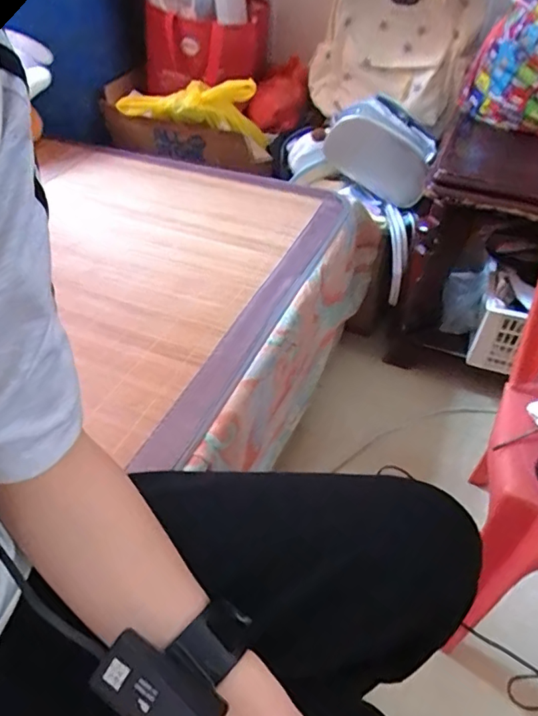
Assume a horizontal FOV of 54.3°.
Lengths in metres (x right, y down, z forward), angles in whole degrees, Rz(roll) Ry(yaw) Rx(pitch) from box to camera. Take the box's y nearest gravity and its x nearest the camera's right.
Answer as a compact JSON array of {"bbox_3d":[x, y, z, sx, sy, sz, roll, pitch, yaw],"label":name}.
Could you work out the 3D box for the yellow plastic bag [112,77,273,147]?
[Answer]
[{"bbox_3d":[-0.148,-0.510,1.048,0.278,0.134,0.127,18,47,16],"label":"yellow plastic bag"}]

